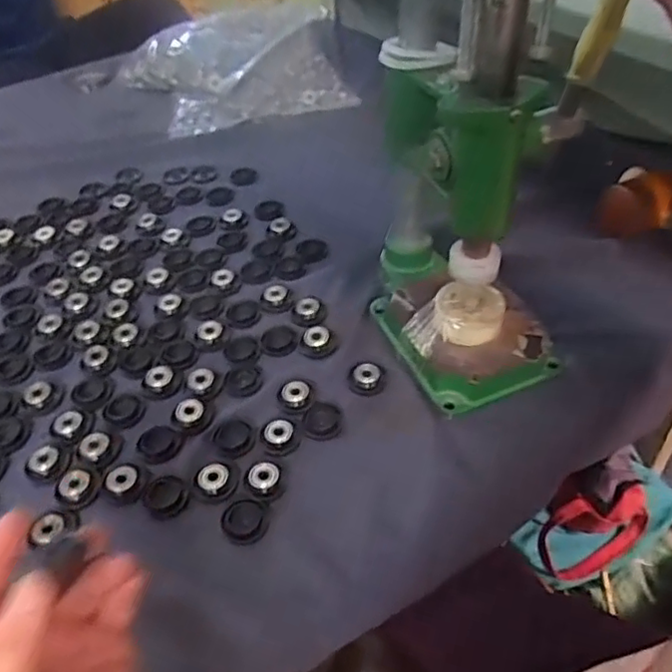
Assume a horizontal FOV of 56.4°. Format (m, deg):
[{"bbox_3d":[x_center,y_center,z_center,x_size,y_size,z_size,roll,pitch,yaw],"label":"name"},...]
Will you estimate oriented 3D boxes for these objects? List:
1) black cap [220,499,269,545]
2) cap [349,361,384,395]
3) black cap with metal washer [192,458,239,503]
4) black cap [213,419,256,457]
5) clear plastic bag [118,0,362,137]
[{"bbox_3d":[-0.064,0.131,0.443,0.032,0.007,0.034,-2,46,2],"label":"black cap"},{"bbox_3d":[0.025,0.035,0.528,0.029,0.008,0.031,-2,46,2],"label":"cap"},{"bbox_3d":[-0.090,0.104,0.467,0.032,0.006,0.038,-32,52,-25],"label":"black cap with metal washer"},{"bbox_3d":[-0.080,0.079,0.495,0.036,0.004,0.030,28,54,28],"label":"black cap"},{"bbox_3d":[-0.152,-0.392,0.916,0.318,0.078,0.239,-13,46,-8],"label":"clear plastic bag"}]

